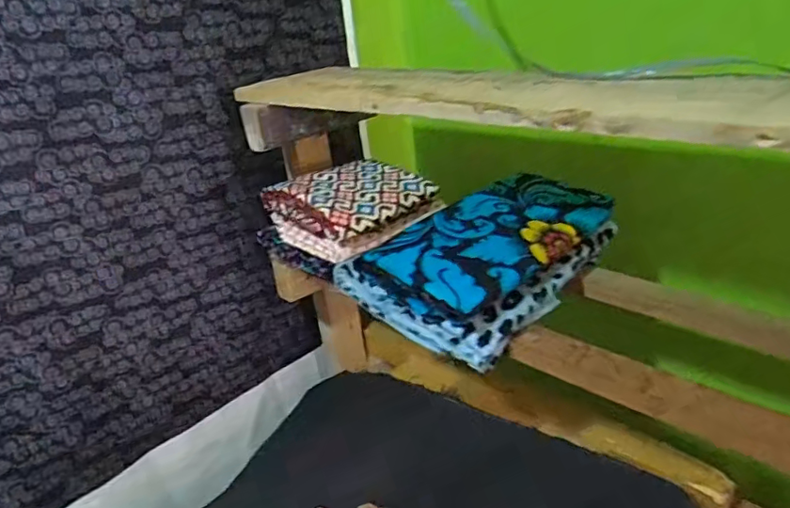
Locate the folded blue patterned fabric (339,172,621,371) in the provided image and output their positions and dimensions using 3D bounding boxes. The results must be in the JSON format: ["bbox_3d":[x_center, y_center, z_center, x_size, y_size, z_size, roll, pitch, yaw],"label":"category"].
[{"bbox_3d":[0.101,-0.005,0.633,0.281,0.082,0.193,-26,31,-36],"label":"folded blue patterned fabric"}]

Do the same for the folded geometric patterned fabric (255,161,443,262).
[{"bbox_3d":[-0.056,-0.066,0.724,0.160,0.066,0.162,17,34,41],"label":"folded geometric patterned fabric"}]

